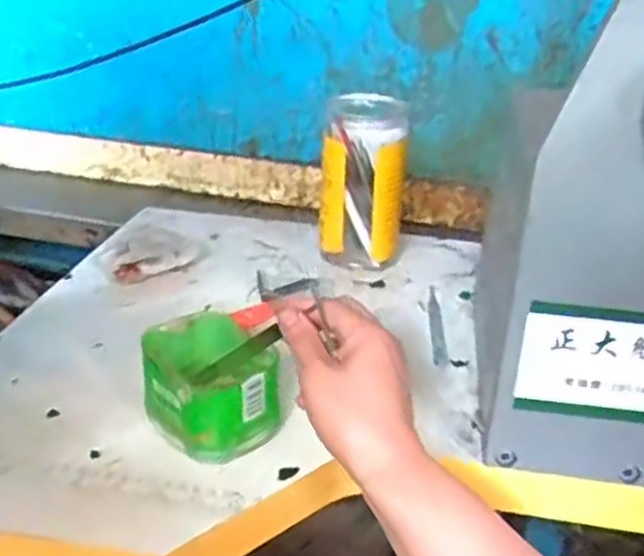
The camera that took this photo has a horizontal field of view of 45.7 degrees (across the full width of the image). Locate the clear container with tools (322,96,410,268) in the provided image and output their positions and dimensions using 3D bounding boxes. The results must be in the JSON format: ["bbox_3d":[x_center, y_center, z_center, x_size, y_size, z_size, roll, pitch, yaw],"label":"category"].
[{"bbox_3d":[0.041,-0.096,0.790,0.081,0.164,0.083,4,24,-1],"label":"clear container with tools"}]

